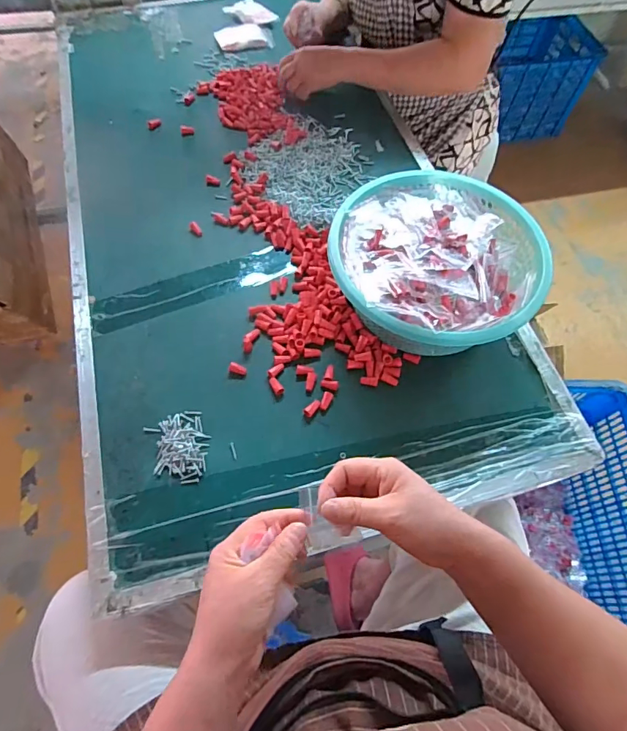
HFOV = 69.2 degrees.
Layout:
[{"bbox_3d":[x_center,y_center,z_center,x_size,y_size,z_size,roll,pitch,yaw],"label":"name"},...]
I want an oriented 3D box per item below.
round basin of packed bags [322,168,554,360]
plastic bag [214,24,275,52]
[{"bbox_3d":[0.157,-0.138,0.599,0.261,0.092,0.263,1,62,-2],"label":"round basin of packed bags"},{"bbox_3d":[-0.144,-0.686,0.948,0.116,0.018,0.084,-7,63,-7],"label":"plastic bag"}]

